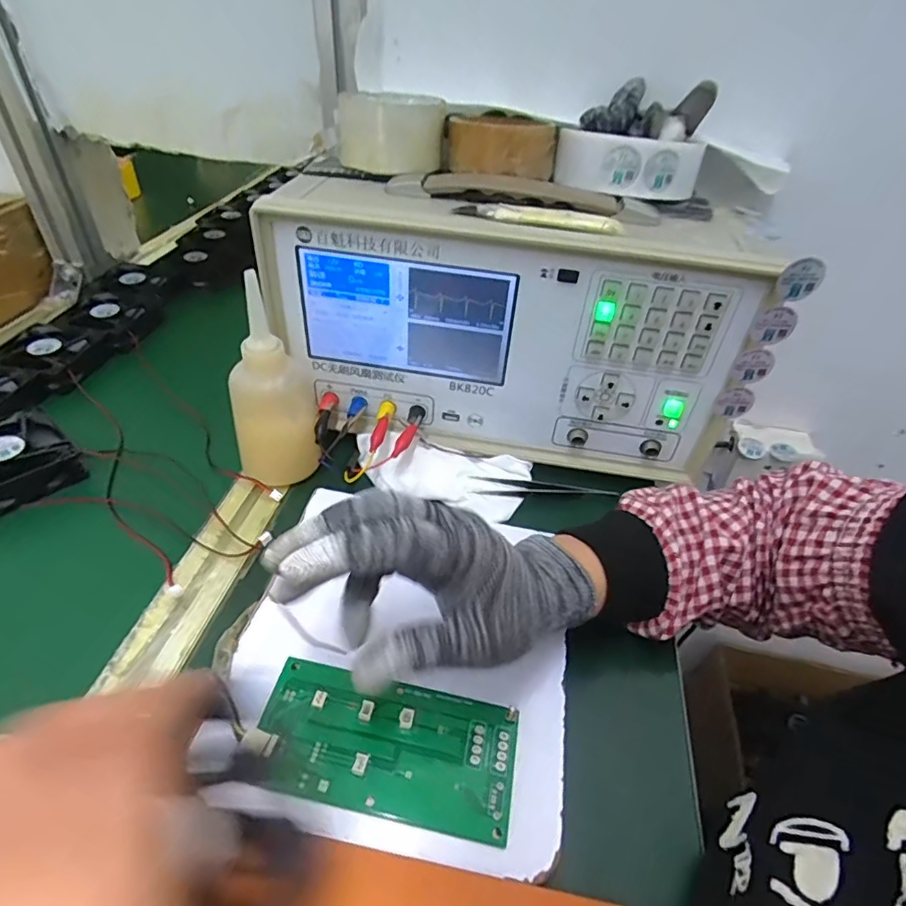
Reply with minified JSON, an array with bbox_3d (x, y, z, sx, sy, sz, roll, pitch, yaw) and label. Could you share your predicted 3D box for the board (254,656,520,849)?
[{"bbox_3d":[-0.035,0.150,0.283,0.131,0.012,0.065,7,42,9],"label":"board"}]

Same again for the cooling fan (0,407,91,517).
[{"bbox_3d":[-0.348,0.007,0.426,0.093,0.035,0.092,33,51,32],"label":"cooling fan"}]

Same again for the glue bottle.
[{"bbox_3d":[-0.141,-0.053,0.414,0.065,0.143,0.068,-10,42,-11],"label":"glue bottle"}]

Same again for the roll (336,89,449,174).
[{"bbox_3d":[-0.048,-0.257,0.425,0.081,0.048,0.089,-4,41,-3],"label":"roll"}]

